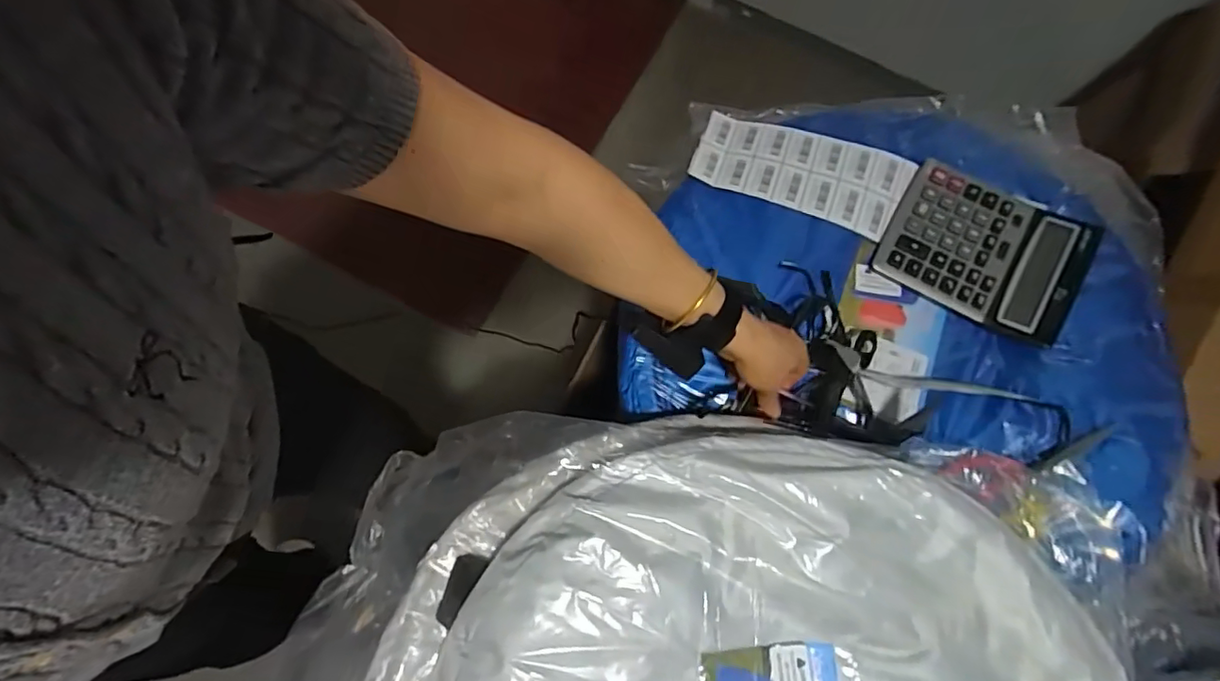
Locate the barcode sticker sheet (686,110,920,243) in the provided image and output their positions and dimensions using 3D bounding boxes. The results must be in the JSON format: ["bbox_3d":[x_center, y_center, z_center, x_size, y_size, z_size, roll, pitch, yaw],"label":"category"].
[{"bbox_3d":[0.209,-0.188,0.615,0.225,0.013,0.102,19,73,6],"label":"barcode sticker sheet"}]

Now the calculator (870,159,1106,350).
[{"bbox_3d":[0.391,-0.094,0.582,0.187,0.029,0.139,30,75,8],"label":"calculator"}]

